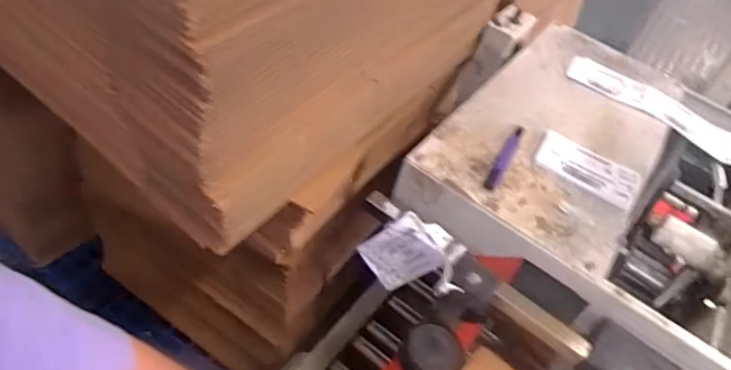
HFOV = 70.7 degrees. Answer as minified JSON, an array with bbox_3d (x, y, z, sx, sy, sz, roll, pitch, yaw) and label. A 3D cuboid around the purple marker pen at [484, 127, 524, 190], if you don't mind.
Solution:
[{"bbox_3d":[0.187,-0.039,0.687,0.015,0.013,0.141,29,48,11],"label":"purple marker pen"}]

